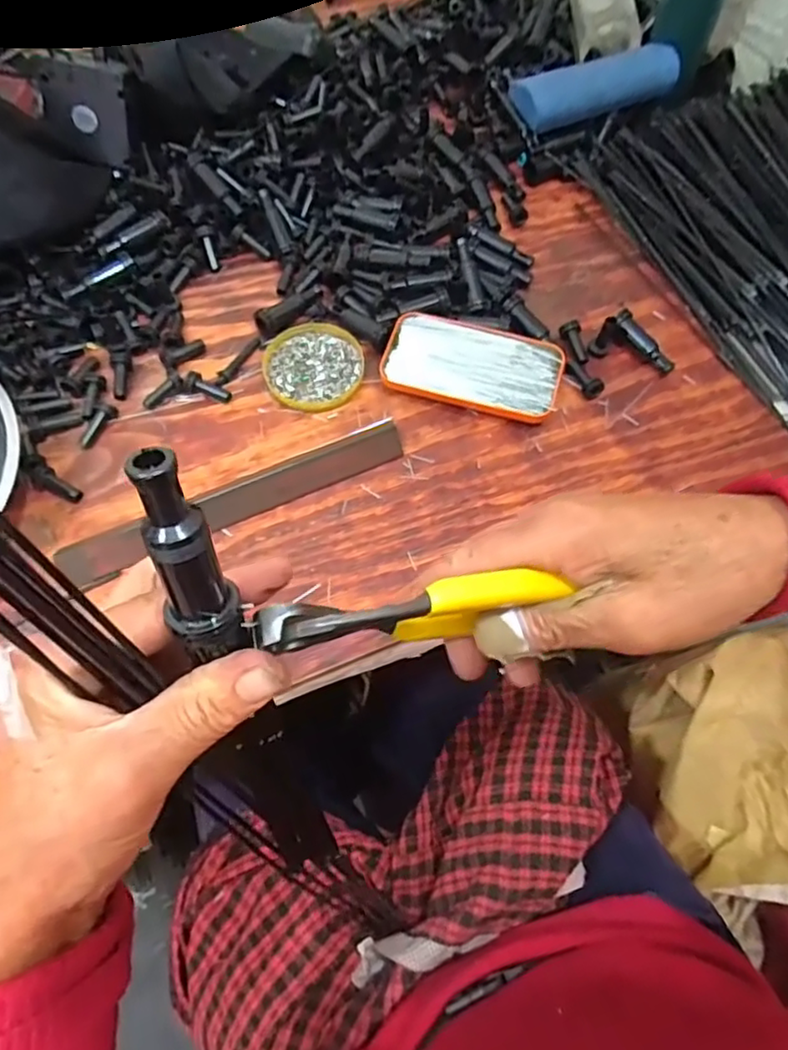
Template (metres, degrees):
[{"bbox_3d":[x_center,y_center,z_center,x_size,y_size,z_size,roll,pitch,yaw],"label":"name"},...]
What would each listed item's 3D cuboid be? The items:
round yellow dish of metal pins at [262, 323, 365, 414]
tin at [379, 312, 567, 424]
[{"bbox_3d":[-0.068,-0.136,0.537,0.082,0.007,0.086,0,64,-1],"label":"round yellow dish of metal pins"},{"bbox_3d":[0.065,-0.134,0.523,0.142,0.014,0.076,16,65,6],"label":"tin"}]

